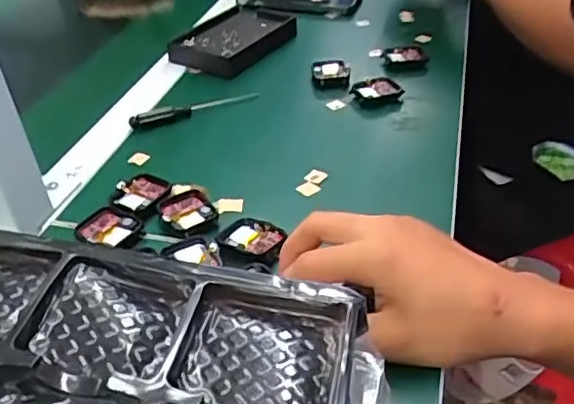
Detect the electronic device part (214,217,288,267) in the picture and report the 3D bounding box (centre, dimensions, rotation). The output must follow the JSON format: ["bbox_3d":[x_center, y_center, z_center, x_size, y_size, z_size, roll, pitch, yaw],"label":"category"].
[{"bbox_3d":[-0.024,0.028,0.421,0.051,0.010,0.038,20,44,28],"label":"electronic device part"}]

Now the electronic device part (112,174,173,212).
[{"bbox_3d":[-0.116,-0.009,0.473,0.037,0.009,0.039,14,41,22],"label":"electronic device part"}]

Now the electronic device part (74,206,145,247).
[{"bbox_3d":[-0.132,0.018,0.440,0.043,0.006,0.036,18,42,26],"label":"electronic device part"}]

